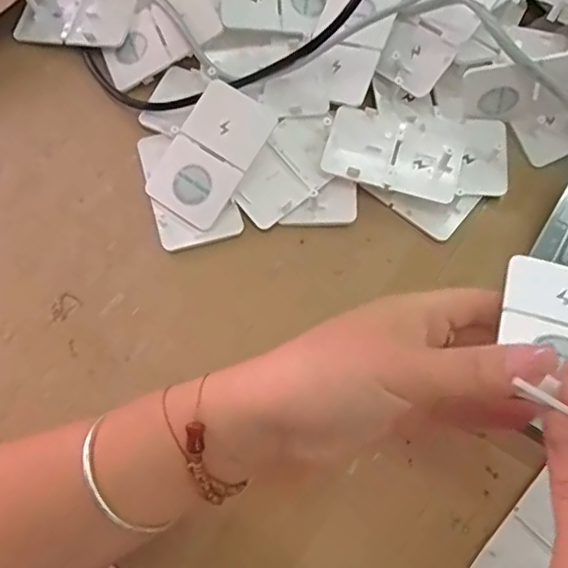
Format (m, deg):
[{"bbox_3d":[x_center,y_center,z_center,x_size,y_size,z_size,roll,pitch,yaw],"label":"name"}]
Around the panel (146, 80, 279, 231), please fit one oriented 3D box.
[{"bbox_3d":[-0.047,-0.082,0.370,0.051,0.007,0.086,34,91,8],"label":"panel"}]

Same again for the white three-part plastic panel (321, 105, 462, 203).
[{"bbox_3d":[0.072,-0.084,0.376,0.087,0.007,0.050,17,71,4],"label":"white three-part plastic panel"}]

